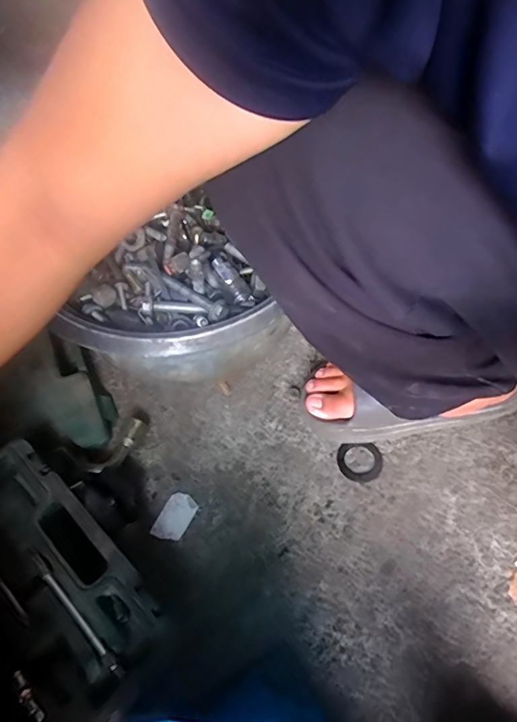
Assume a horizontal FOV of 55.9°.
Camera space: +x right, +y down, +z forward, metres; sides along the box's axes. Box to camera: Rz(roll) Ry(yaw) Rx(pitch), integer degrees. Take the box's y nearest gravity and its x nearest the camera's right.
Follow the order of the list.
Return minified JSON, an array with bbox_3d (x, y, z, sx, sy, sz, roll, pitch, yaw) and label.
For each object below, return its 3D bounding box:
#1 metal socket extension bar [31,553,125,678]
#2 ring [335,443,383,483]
[{"bbox_3d":[-0.166,0.225,0.439,0.143,0.012,0.012,38,67,23],"label":"metal socket extension bar"},{"bbox_3d":[0.122,0.123,0.587,0.053,0.004,0.048,-1,58,2],"label":"ring"}]

